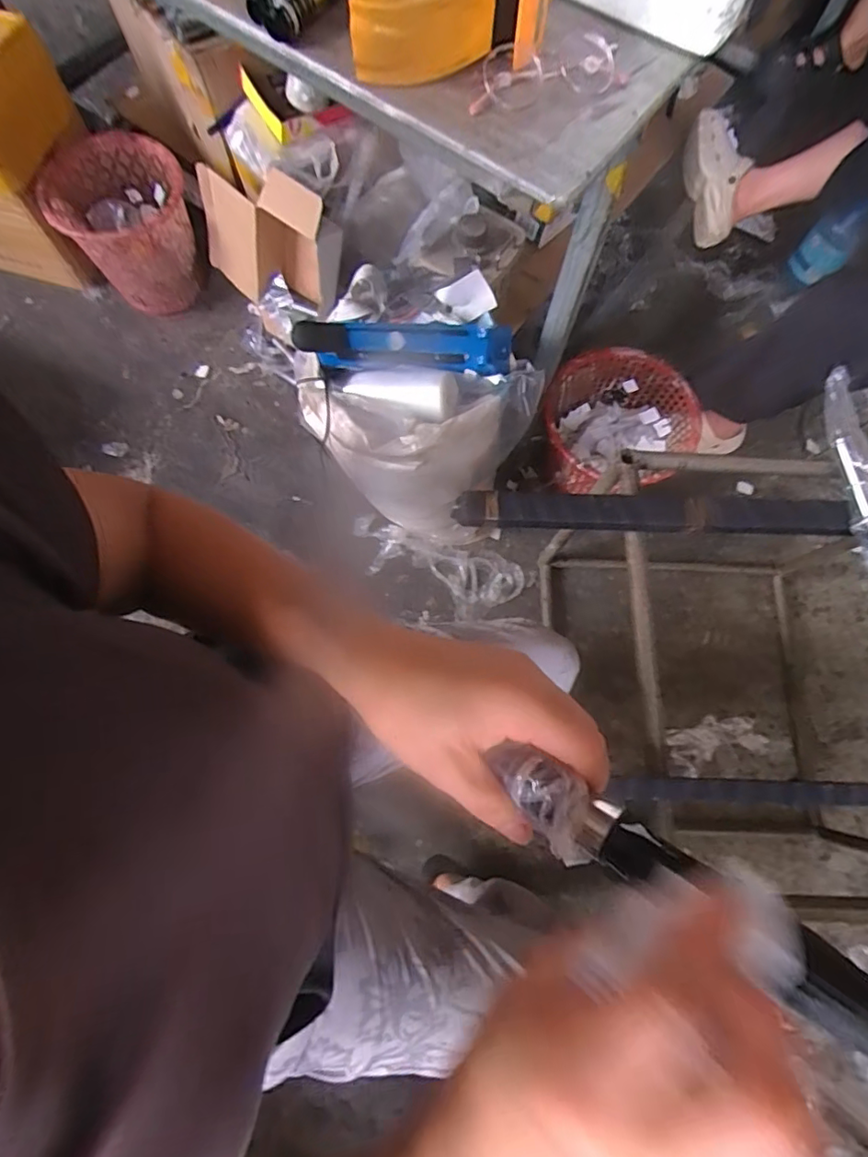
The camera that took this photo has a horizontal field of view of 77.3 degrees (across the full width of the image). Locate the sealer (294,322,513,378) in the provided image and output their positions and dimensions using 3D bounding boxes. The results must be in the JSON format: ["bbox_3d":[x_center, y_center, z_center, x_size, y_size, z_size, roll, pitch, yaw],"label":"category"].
[{"bbox_3d":[-0.036,-0.345,0.812,0.320,0.112,0.078,-5,74,-3],"label":"sealer"}]

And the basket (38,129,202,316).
[{"bbox_3d":[-0.687,-0.793,1.275,0.283,0.286,0.245,-18,76,-7],"label":"basket"}]

